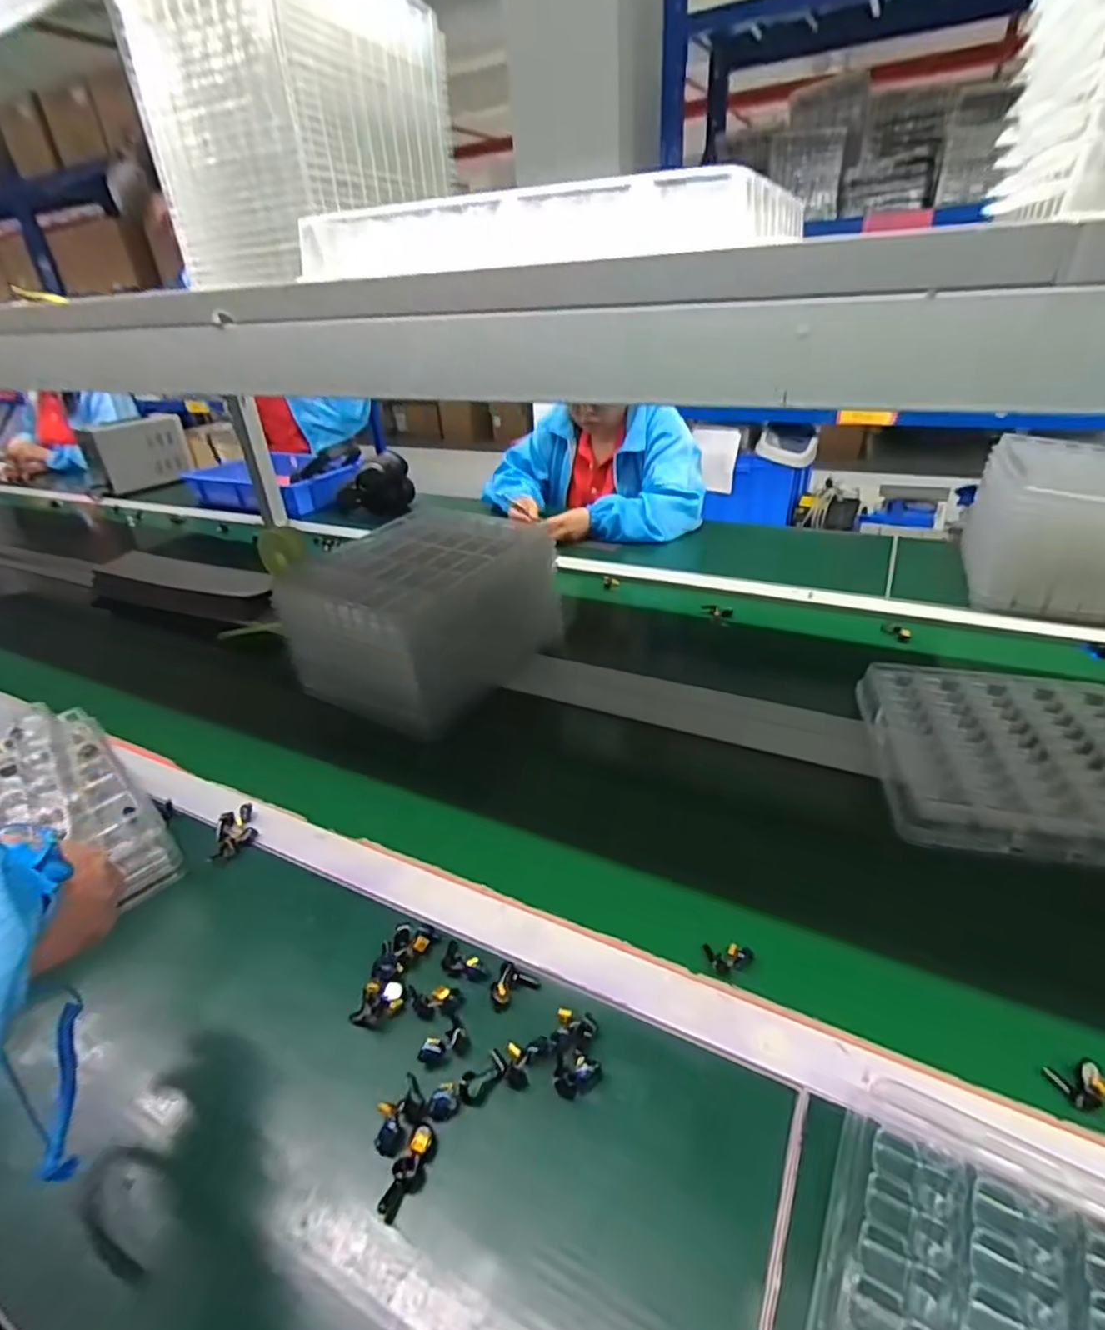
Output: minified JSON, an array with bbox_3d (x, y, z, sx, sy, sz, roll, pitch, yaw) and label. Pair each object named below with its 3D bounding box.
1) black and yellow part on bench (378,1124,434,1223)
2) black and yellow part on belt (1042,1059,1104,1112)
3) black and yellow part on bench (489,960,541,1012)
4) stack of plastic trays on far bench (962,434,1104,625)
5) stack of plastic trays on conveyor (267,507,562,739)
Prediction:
[{"bbox_3d":[-0.088,0.307,0.386,0.013,0.016,0.048,10,34,18],"label":"black and yellow part on bench"},{"bbox_3d":[0.341,0.270,0.408,0.033,0.006,0.027,-5,33,-6],"label":"black and yellow part on belt"},{"bbox_3d":[-0.029,0.245,0.477,0.031,0.012,0.031,12,35,21],"label":"black and yellow part on bench"},{"bbox_3d":[0.777,-0.191,0.937,0.242,0.202,0.232,13,35,21],"label":"stack of plastic trays on far bench"},{"bbox_3d":[-0.173,-0.087,0.855,0.245,0.162,0.314,22,39,32],"label":"stack of plastic trays on conveyor"}]

